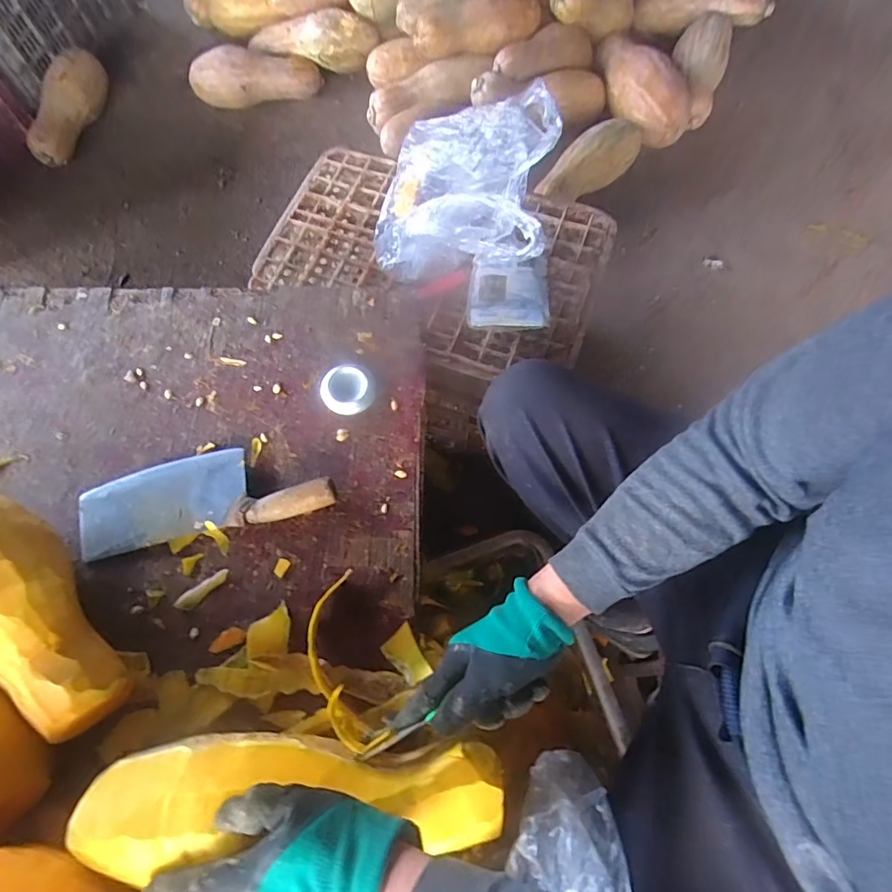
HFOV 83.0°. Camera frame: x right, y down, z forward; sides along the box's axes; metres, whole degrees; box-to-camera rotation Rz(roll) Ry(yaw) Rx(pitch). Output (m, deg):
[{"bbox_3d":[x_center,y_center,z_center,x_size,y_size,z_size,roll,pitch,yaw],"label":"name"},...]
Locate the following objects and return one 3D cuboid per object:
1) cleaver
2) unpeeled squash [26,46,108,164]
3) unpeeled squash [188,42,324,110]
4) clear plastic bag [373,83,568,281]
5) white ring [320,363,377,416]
[{"bbox_3d":[-0.263,0.050,0.549,0.273,0.028,0.090,-10,68,-3],"label":"cleaver"},{"bbox_3d":[-0.913,-0.815,1.196,0.101,0.099,0.291,17,83,8],"label":"unpeeled squash"},{"bbox_3d":[-0.480,-0.934,1.282,0.311,0.133,0.096,-15,69,-5],"label":"unpeeled squash"},{"bbox_3d":[0.018,-0.336,0.678,0.244,0.150,0.240,14,69,7],"label":"clear plastic bag"},{"bbox_3d":[-0.115,-0.068,0.591,0.062,0.027,0.057,0,68,1],"label":"white ring"}]

